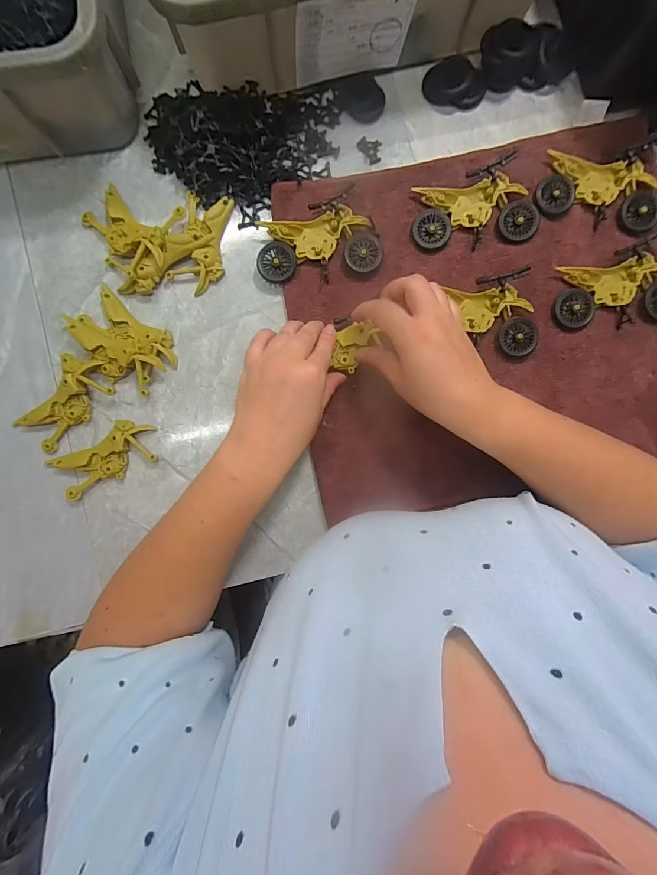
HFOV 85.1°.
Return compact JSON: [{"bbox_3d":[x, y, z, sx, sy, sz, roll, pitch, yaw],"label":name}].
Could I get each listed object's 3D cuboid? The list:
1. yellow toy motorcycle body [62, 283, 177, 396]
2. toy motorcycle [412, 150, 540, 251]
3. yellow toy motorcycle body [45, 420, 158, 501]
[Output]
[{"bbox_3d":[-0.201,-0.092,0.342,0.101,0.022,0.067,34,89,1],"label":"yellow toy motorcycle body"},{"bbox_3d":[0.139,-0.220,0.348,0.113,0.014,0.073,-14,88,0],"label":"toy motorcycle"},{"bbox_3d":[-0.213,0.018,0.343,0.097,0.012,0.047,-28,89,-1],"label":"yellow toy motorcycle body"}]

